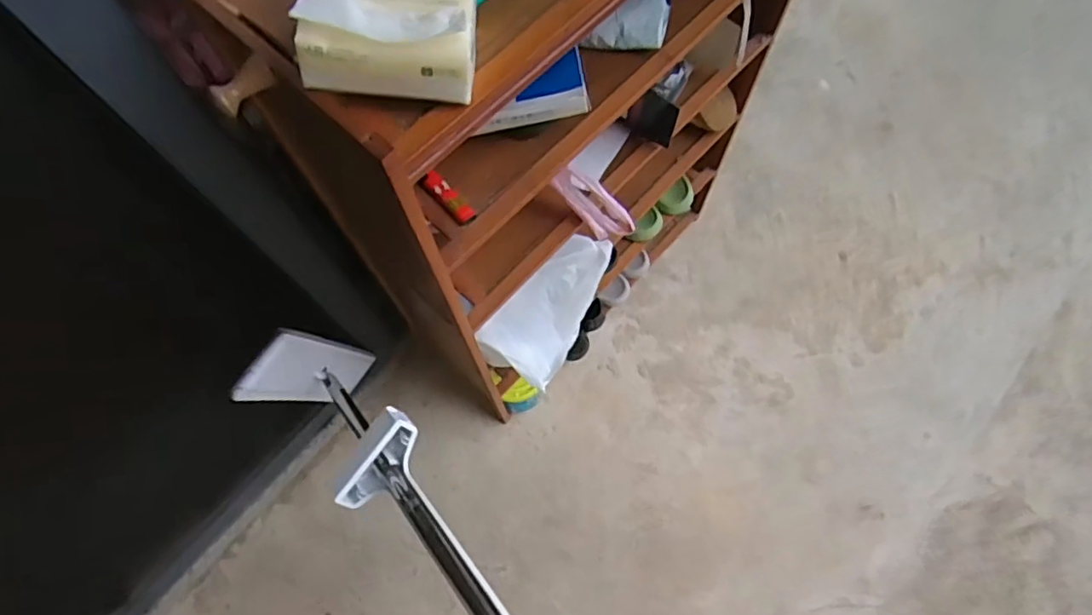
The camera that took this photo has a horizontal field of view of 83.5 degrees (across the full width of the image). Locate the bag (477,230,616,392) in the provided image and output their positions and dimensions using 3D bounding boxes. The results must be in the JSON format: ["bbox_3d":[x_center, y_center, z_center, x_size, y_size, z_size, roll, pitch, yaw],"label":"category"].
[{"bbox_3d":[0.008,-0.003,0.967,0.134,0.094,0.253,31,72,13],"label":"bag"}]

